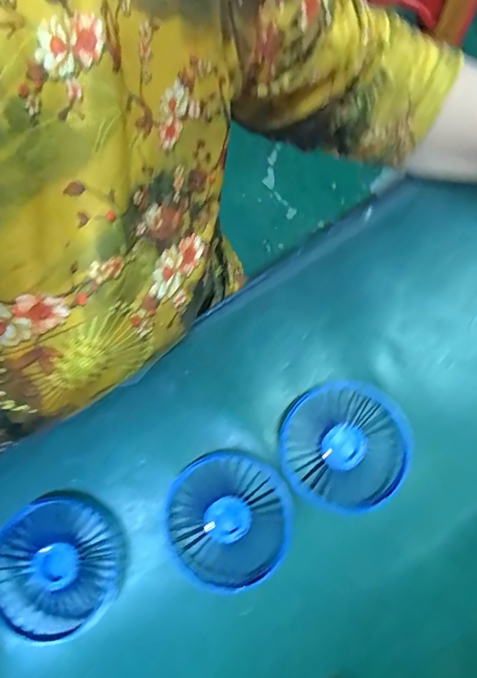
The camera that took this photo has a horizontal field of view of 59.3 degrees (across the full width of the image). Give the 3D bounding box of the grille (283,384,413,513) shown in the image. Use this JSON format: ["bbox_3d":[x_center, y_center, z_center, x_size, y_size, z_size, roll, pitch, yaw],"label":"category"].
[{"bbox_3d":[0.075,0.076,0.300,0.084,0.014,0.087,0,79,1],"label":"grille"}]

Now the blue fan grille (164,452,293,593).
[{"bbox_3d":[-0.008,0.126,0.294,0.085,0.013,0.084,0,79,1],"label":"blue fan grille"}]

